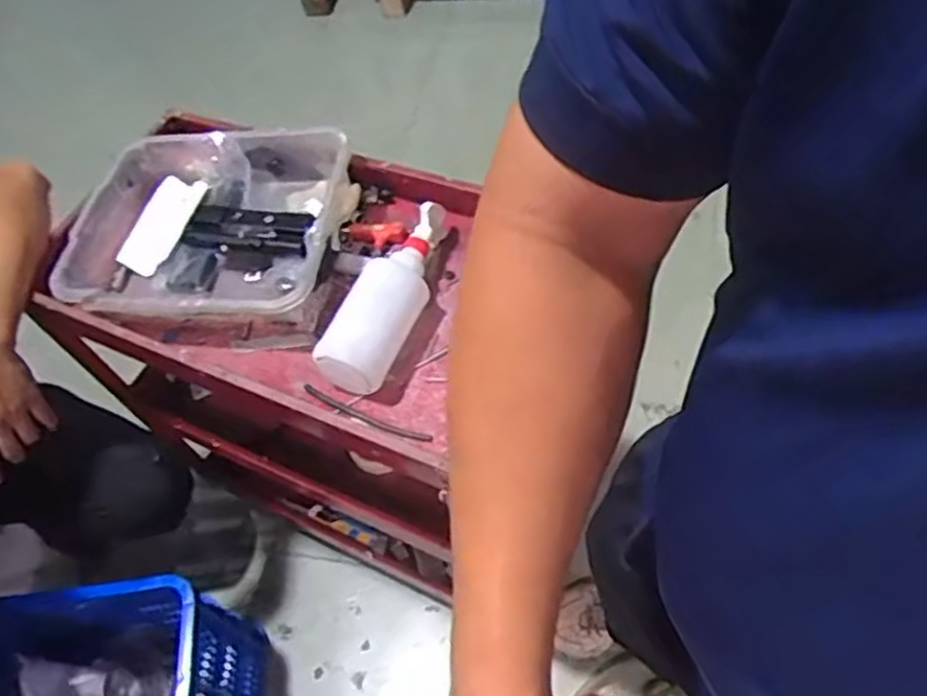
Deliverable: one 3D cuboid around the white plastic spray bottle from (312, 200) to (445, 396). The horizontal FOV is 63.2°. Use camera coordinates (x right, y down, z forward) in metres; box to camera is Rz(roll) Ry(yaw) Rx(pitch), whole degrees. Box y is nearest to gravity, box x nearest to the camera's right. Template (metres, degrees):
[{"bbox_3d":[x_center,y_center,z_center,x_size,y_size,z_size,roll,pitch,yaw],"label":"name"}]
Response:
[{"bbox_3d":[-0.070,-0.066,0.876,0.075,0.070,0.265,19,62,22],"label":"white plastic spray bottle"}]

